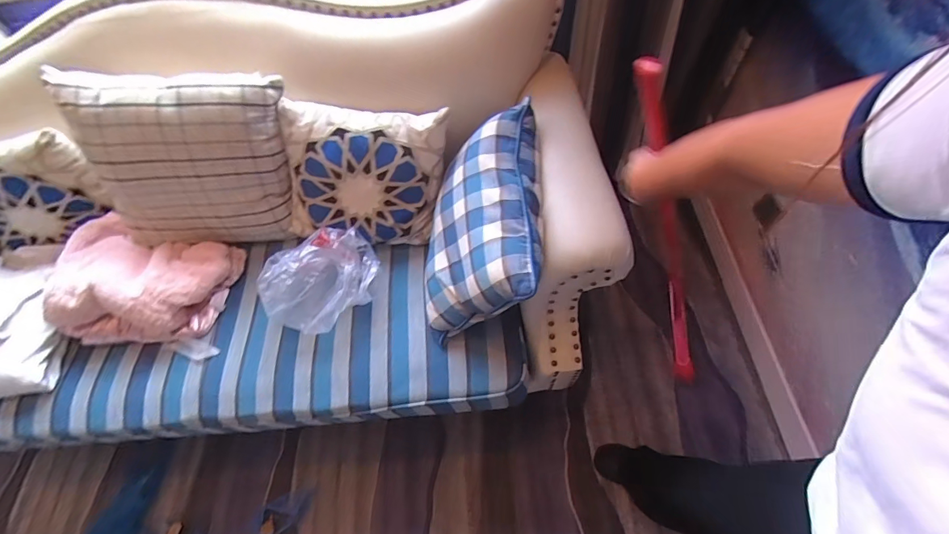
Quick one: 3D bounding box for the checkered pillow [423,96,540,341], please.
[{"bbox_3d":[0.020,-0.097,0.935,0.342,0.140,0.445,-25,59,40],"label":"checkered pillow"}]

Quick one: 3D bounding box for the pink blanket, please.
[{"bbox_3d":[-0.831,0.042,1.010,0.353,0.157,0.294,5,63,8],"label":"pink blanket"}]

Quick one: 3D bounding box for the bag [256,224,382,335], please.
[{"bbox_3d":[-0.367,0.030,0.970,0.273,0.109,0.181,-31,64,-11],"label":"bag"}]

